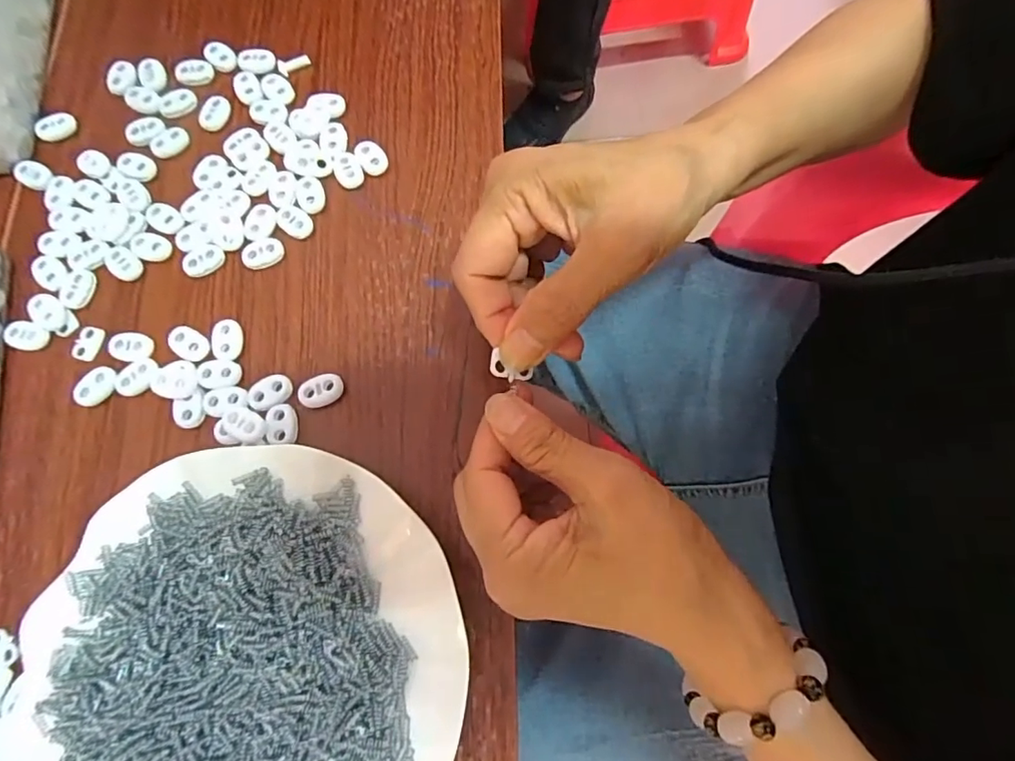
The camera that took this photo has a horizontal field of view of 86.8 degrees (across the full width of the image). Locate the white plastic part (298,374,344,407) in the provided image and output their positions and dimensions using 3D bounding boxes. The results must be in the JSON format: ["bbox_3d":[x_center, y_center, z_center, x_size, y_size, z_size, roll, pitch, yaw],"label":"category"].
[{"bbox_3d":[-0.096,0.005,0.277,0.022,0.007,0.015,-12,75,-2],"label":"white plastic part"}]

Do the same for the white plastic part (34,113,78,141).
[{"bbox_3d":[-0.275,-0.154,0.327,0.023,0.007,0.013,-25,76,-5],"label":"white plastic part"}]

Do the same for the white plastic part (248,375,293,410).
[{"bbox_3d":[-0.122,0.006,0.276,0.022,0.004,0.016,-31,76,-7],"label":"white plastic part"}]

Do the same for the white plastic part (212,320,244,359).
[{"bbox_3d":[-0.149,-0.022,0.285,0.014,0.006,0.022,-6,75,0],"label":"white plastic part"}]

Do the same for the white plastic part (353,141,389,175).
[{"bbox_3d":[-0.079,-0.129,0.312,0.015,0.007,0.022,-36,77,-8],"label":"white plastic part"}]

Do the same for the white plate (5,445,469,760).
[{"bbox_3d":[-0.112,0.123,0.235,0.178,0.028,0.183,0,75,1],"label":"white plate"}]

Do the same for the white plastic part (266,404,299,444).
[{"bbox_3d":[-0.114,0.022,0.270,0.014,0.004,0.021,-15,75,-2],"label":"white plastic part"}]

